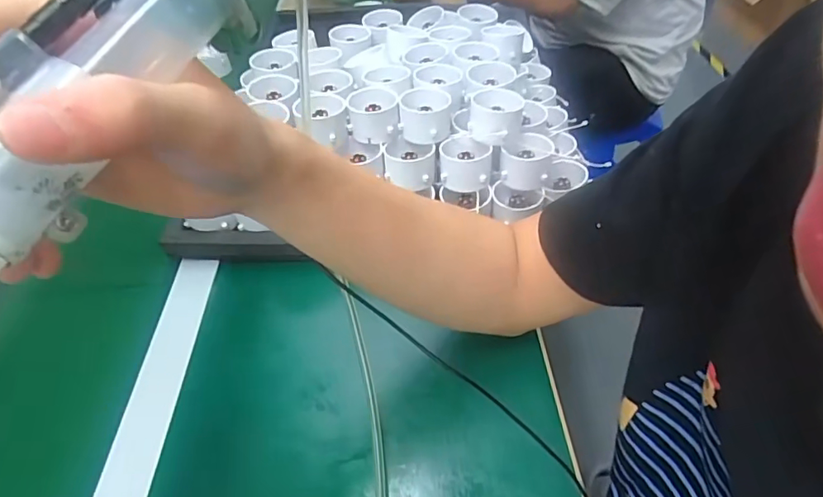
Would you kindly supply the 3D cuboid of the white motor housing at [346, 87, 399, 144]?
[{"bbox_3d":[-0.036,-0.129,0.511,0.048,0.042,0.049,-5,44,2],"label":"white motor housing"}]

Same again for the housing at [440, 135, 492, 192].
[{"bbox_3d":[0.053,-0.080,0.505,0.051,0.042,0.045,1,44,7],"label":"housing"}]

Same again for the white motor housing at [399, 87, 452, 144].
[{"bbox_3d":[0.014,-0.129,0.507,0.049,0.039,0.050,-3,44,4],"label":"white motor housing"}]

